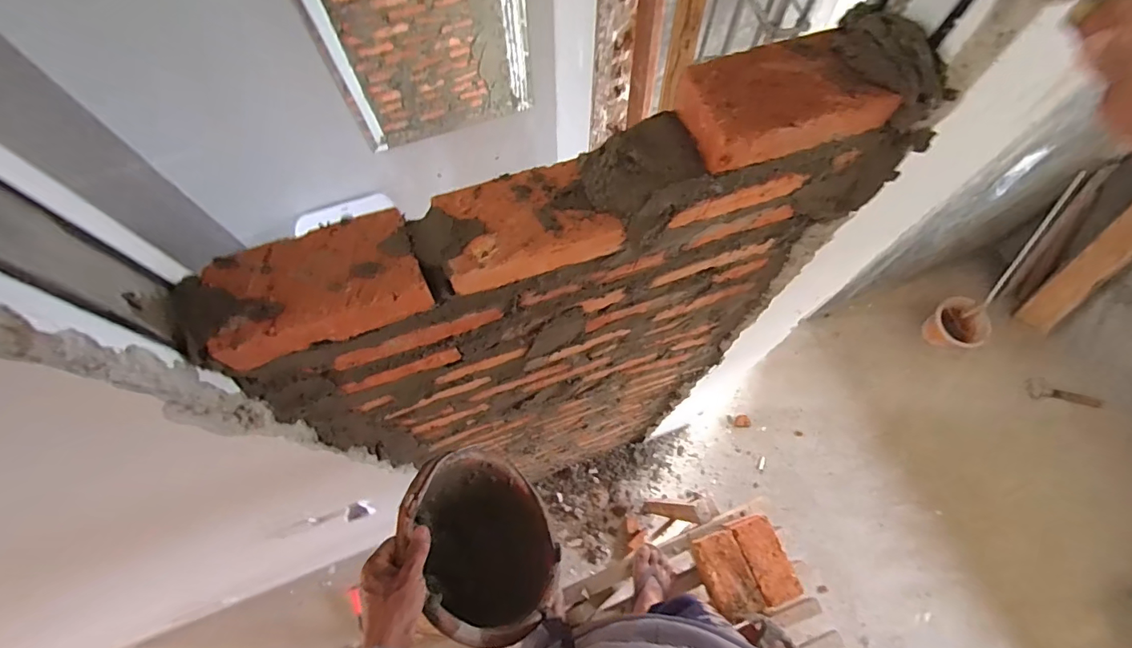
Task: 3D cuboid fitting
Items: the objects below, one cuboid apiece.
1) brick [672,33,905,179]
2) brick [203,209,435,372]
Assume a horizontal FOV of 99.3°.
[{"bbox_3d":[0.203,-0.217,0.458,0.184,0.050,0.105,-19,69,-7],"label":"brick"},{"bbox_3d":[-0.232,-0.036,0.457,0.185,0.050,0.099,-23,69,-9],"label":"brick"}]

